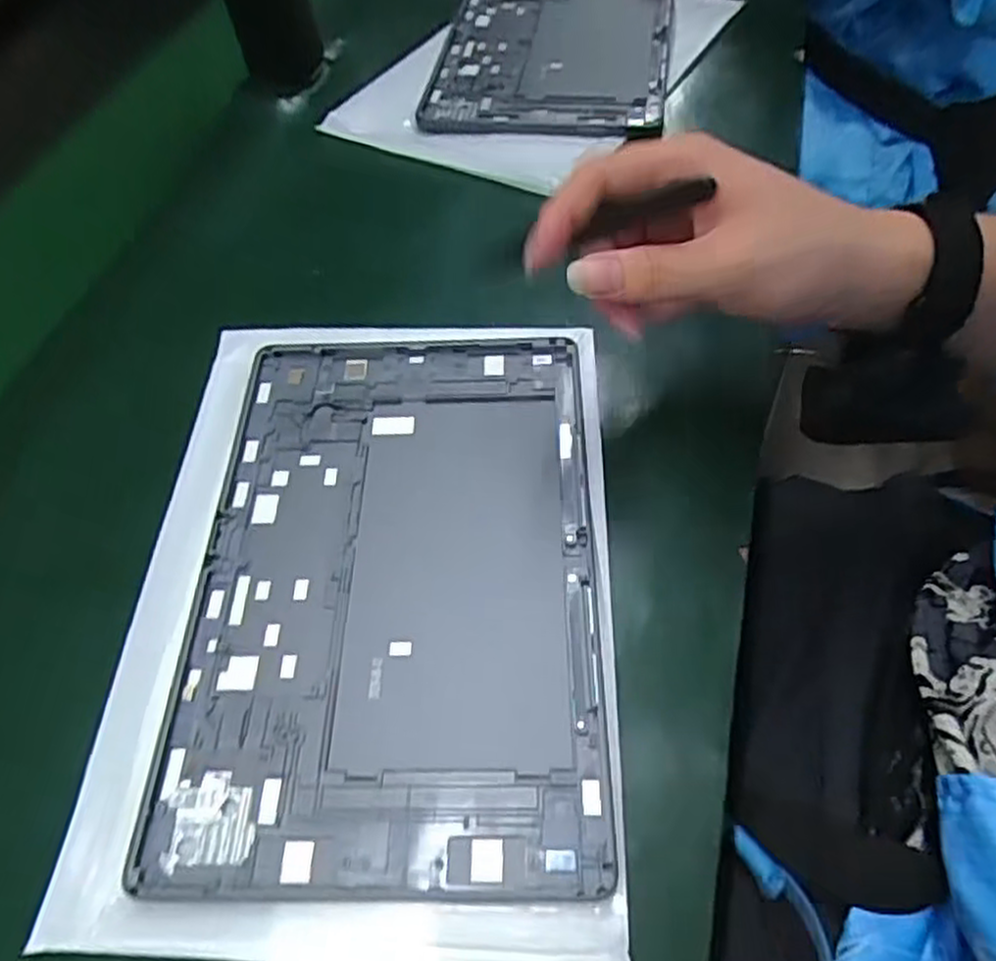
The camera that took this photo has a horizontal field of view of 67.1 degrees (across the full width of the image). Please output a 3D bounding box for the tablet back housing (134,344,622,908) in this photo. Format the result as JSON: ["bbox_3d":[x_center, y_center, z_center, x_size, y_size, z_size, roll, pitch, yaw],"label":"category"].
[{"bbox_3d":[-0.043,0.035,0.324,0.166,0.006,0.252,-2,56,3],"label":"tablet back housing"}]

